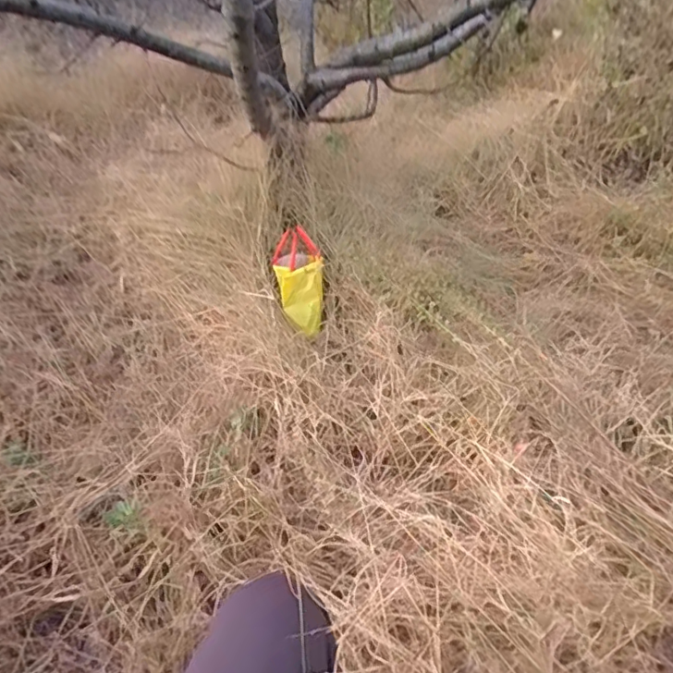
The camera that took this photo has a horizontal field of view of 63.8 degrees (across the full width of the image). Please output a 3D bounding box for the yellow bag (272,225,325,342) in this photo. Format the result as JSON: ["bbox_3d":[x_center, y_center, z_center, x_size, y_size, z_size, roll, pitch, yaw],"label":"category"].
[{"bbox_3d":[-0.109,-0.173,1.611,0.144,0.071,0.336,-8,86,-2],"label":"yellow bag"}]

